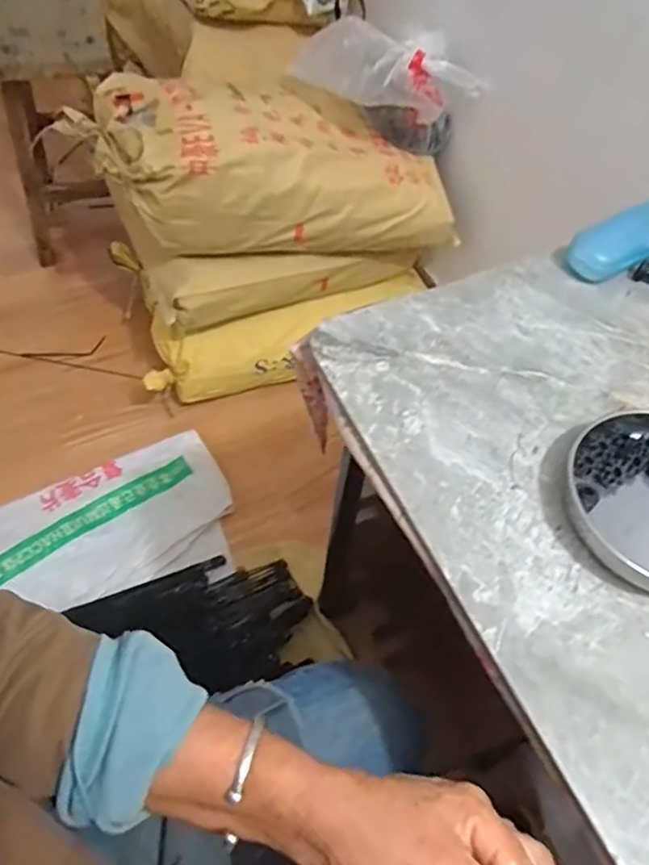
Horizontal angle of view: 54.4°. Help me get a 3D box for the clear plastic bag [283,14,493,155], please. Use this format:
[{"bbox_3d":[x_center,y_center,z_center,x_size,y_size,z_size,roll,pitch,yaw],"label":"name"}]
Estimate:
[{"bbox_3d":[0.110,-0.595,1.132,0.327,0.210,0.137,1,57,-3],"label":"clear plastic bag"}]

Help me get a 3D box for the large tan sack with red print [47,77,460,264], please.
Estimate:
[{"bbox_3d":[-0.091,-0.470,1.170,0.660,0.232,0.233,4,56,-20],"label":"large tan sack with red print"}]

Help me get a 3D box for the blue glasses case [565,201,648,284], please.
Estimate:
[{"bbox_3d":[0.294,-0.183,0.583,0.148,0.032,0.048,-23,61,-18],"label":"blue glasses case"}]

